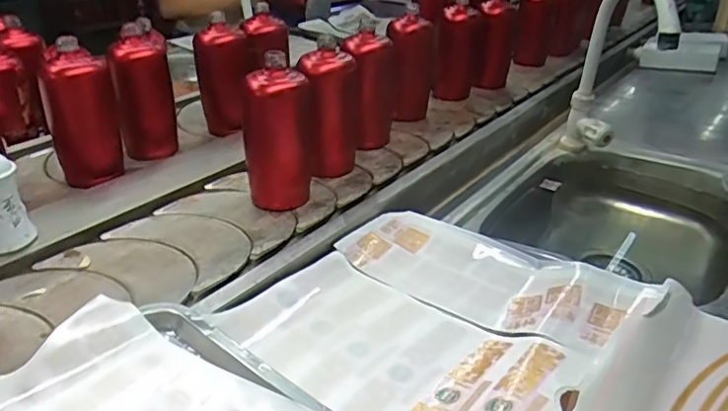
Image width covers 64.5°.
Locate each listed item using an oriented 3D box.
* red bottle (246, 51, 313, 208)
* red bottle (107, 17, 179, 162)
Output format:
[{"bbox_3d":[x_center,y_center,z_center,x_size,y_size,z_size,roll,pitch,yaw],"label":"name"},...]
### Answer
[{"bbox_3d":[-0.108,-0.097,0.742,0.079,0.179,0.067,-1,31,-6],"label":"red bottle"},{"bbox_3d":[-0.340,-0.170,0.887,0.085,0.174,0.086,-12,33,-23],"label":"red bottle"}]

